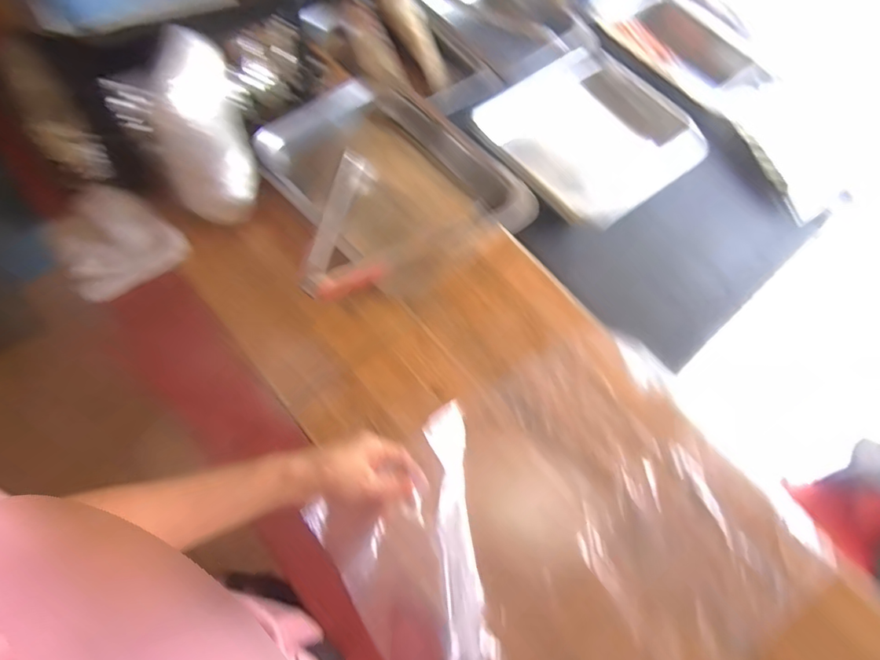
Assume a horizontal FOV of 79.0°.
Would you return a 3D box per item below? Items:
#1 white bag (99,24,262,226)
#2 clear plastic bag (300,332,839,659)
[{"bbox_3d":[-0.292,-0.234,0.650,0.102,0.228,0.097,-15,67,-16],"label":"white bag"},{"bbox_3d":[0.148,0.225,0.570,0.443,0.112,0.382,-30,69,-17],"label":"clear plastic bag"}]

